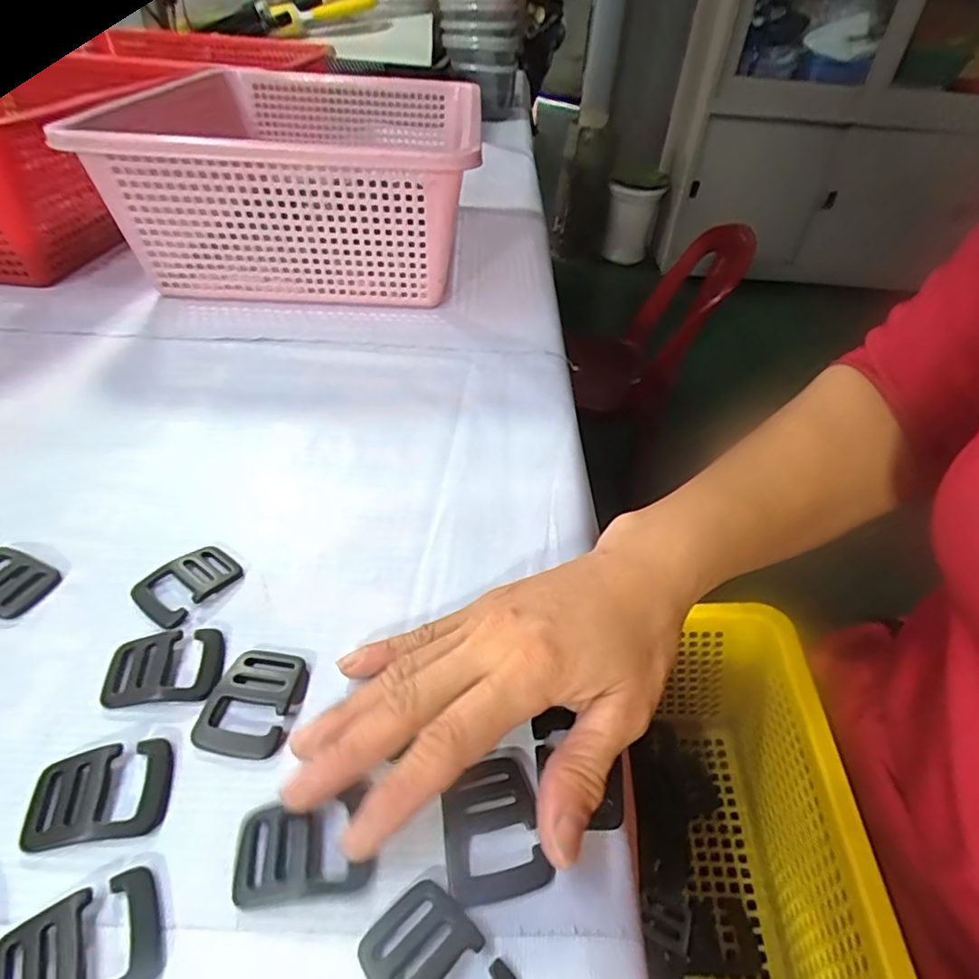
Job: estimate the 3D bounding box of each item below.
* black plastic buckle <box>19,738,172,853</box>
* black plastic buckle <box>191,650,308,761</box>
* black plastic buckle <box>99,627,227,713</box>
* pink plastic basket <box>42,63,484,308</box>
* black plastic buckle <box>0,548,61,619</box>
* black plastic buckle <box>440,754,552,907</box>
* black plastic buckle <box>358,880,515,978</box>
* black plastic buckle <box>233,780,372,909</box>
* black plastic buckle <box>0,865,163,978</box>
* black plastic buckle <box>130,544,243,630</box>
[{"bbox_3d":[-0.134,0.104,0.200,0.042,0.006,0.032,-8,42,-14],"label":"black plastic buckle"},{"bbox_3d":[-0.092,0.082,0.228,0.032,0.005,0.044,11,41,8],"label":"black plastic buckle"},{"bbox_3d":[-0.132,0.072,0.236,0.043,0.005,0.033,-8,42,-14],"label":"black plastic buckle"},{"bbox_3d":[-0.159,-0.301,0.572,0.259,0.139,0.410,1,41,-3],"label":"pink plastic basket"},{"bbox_3d":[-0.220,0.042,0.263,0.041,0.004,0.032,14,42,11],"label":"black plastic buckle"},{"bbox_3d":[0.000,0.114,0.198,0.032,0.005,0.042,-6,42,-11],"label":"black plastic buckle"},{"bbox_3d":[-0.016,0.140,0.169,0.032,0.005,0.042,-29,51,-33],"label":"black plastic buckle"},{"bbox_3d":[-0.062,0.117,0.191,0.041,0.004,0.030,-6,42,-12],"label":"black plastic buckle"},{"bbox_3d":[-0.120,0.134,0.167,0.042,0.006,0.032,-17,45,-22],"label":"black plastic buckle"},{"bbox_3d":[-0.139,0.042,0.270,0.032,0.005,0.043,30,47,27],"label":"black plastic buckle"}]

